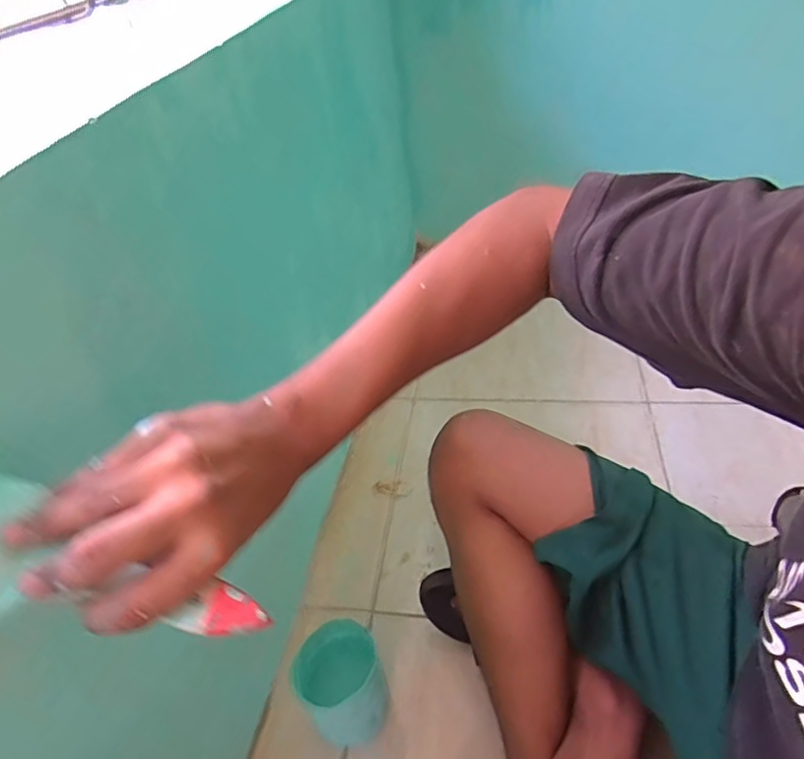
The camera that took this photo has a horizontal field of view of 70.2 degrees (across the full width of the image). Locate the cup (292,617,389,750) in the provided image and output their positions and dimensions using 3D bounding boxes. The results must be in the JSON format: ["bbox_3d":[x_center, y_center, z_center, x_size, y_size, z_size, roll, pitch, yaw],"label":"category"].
[{"bbox_3d":[-0.064,0.325,0.608,0.091,0.132,0.096,-12,42,-4],"label":"cup"}]

